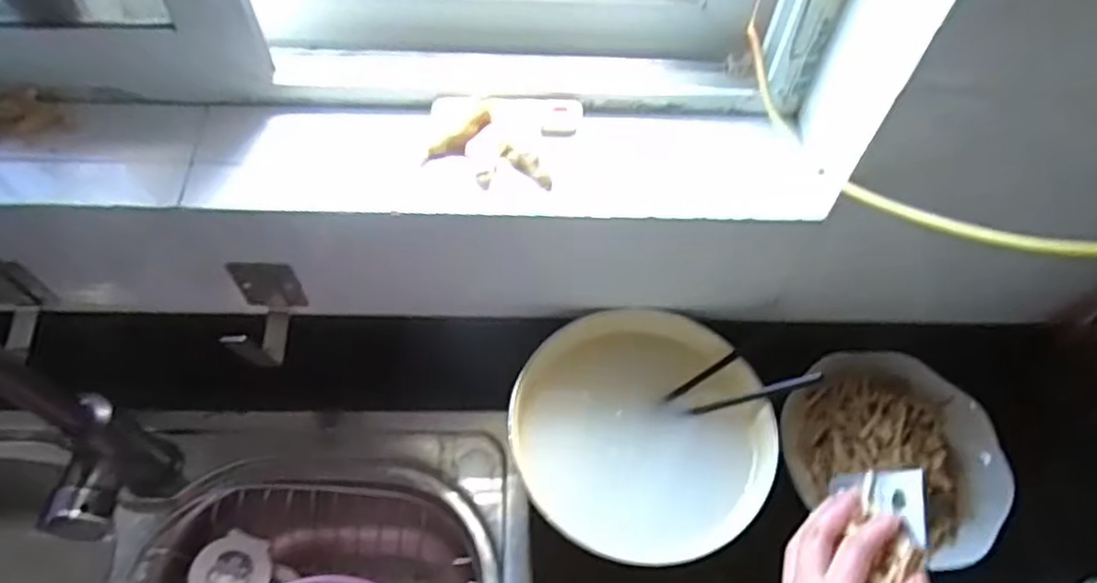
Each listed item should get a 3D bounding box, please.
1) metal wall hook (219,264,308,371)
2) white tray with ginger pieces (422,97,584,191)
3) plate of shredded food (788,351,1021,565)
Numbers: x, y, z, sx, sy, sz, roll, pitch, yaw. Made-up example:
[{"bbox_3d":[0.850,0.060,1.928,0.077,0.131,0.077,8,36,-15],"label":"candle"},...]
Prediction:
[{"bbox_3d":[-0.230,0.017,0.558,0.049,0.064,0.060,9,58,4],"label":"metal wall hook"},{"bbox_3d":[-0.033,-0.110,0.502,0.107,0.025,0.075,4,57,0],"label":"white tray with ginger pieces"},{"bbox_3d":[0.301,0.131,0.591,0.179,0.061,0.155,24,60,13],"label":"plate of shredded food"}]

